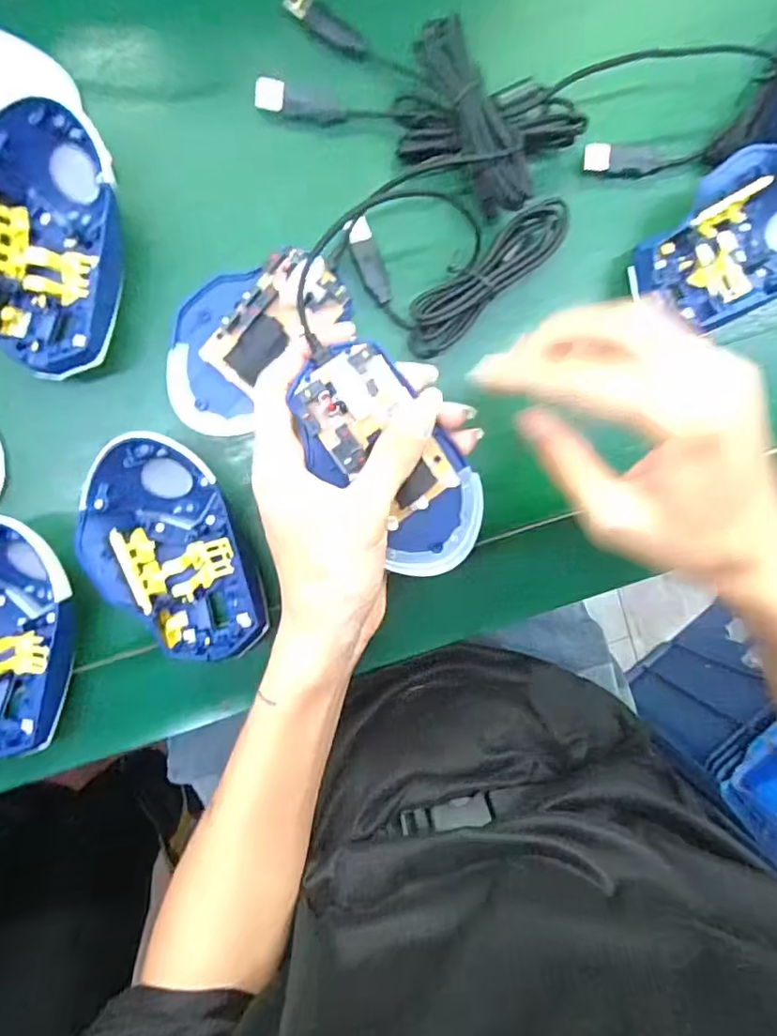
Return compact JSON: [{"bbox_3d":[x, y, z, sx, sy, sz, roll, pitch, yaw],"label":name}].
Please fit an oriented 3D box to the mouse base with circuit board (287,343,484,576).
[{"bbox_3d":[0.002,-0.025,0.266,0.057,0.015,0.113,-38,106,-2],"label":"mouse base with circuit board"}]

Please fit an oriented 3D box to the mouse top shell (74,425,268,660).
[{"bbox_3d":[-0.114,0.019,0.298,0.068,0.034,0.118,-24,97,-4],"label":"mouse top shell"}]

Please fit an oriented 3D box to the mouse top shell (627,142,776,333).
[{"bbox_3d":[0.192,-0.152,0.312,0.112,0.042,0.074,-33,97,-3],"label":"mouse top shell"}]

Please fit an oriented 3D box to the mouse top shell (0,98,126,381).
[{"bbox_3d":[-0.168,-0.131,0.279,0.074,0.037,0.116,1,94,-6],"label":"mouse top shell"}]

